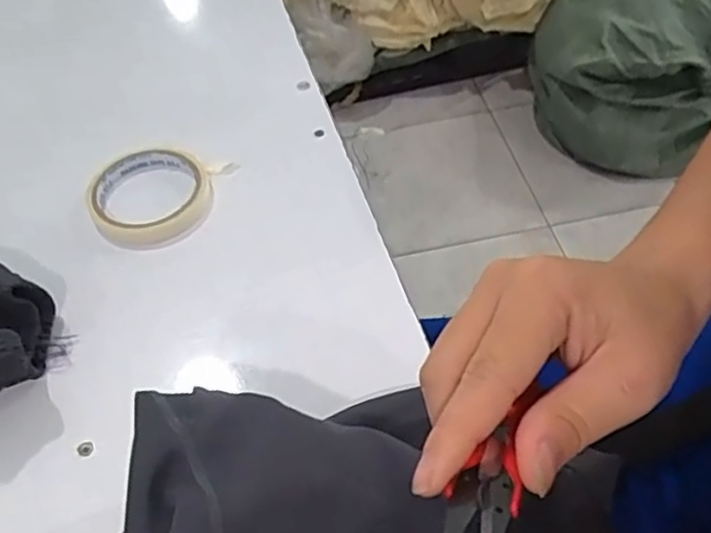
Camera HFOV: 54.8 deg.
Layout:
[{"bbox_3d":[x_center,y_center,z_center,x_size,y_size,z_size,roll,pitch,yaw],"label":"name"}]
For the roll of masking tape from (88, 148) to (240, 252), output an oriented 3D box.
[{"bbox_3d":[-0.156,-0.052,0.521,0.096,0.021,0.095,-2,51,2],"label":"roll of masking tape"}]

